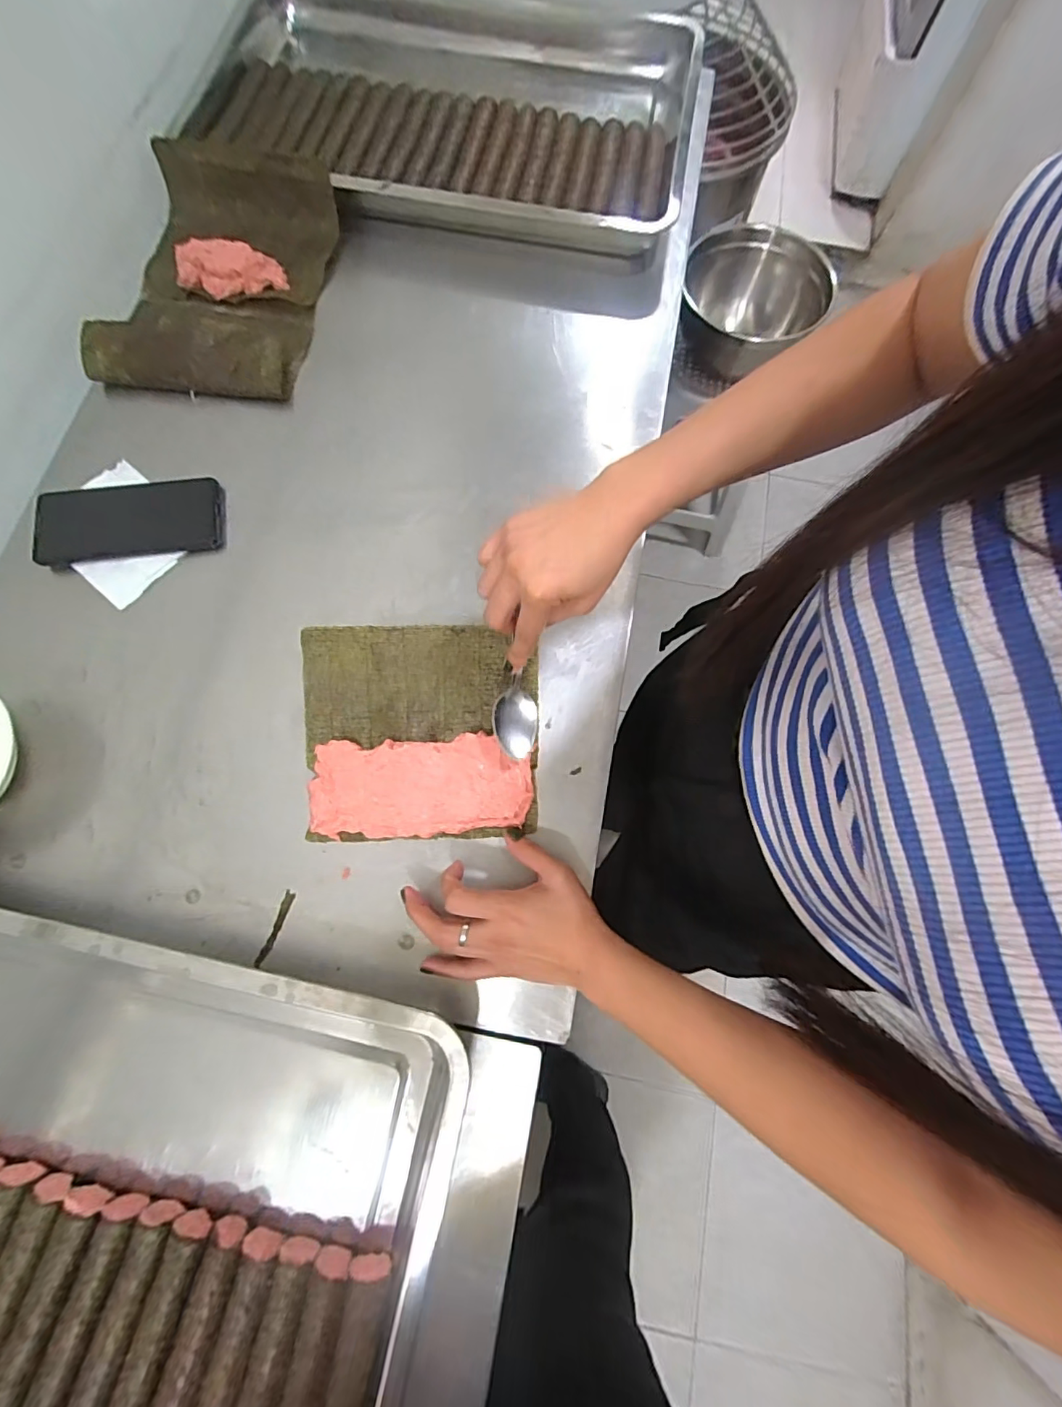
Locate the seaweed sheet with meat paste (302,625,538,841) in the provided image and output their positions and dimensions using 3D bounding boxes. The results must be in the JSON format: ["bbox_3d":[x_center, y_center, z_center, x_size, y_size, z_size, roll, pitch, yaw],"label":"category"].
[{"bbox_3d":[-0.093,0.022,0.436,0.194,0.035,0.175,-3,74,-2],"label":"seaweed sheet with meat paste"}]

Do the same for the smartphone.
[{"bbox_3d":[-0.390,-0.179,0.498,0.167,0.015,0.075,-8,75,-3],"label":"smartphone"}]

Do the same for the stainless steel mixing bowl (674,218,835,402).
[{"bbox_3d":[0.398,-0.724,0.967,0.244,0.174,0.249,0,74,-1],"label":"stainless steel mixing bowl"}]

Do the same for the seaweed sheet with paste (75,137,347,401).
[{"bbox_3d":[-0.344,-0.468,0.560,0.206,0.056,0.287,9,74,1],"label":"seaweed sheet with paste"}]

